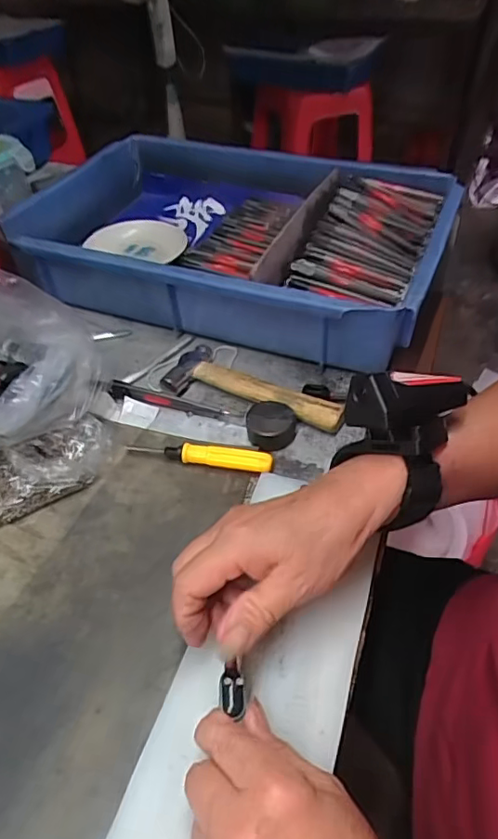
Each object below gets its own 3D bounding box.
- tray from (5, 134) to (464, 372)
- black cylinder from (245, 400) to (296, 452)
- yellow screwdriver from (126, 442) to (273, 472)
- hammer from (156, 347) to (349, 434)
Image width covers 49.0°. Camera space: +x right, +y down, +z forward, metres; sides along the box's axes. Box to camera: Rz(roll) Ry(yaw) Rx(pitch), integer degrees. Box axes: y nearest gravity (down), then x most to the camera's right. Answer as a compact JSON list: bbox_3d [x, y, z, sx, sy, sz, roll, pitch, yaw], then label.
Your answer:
[{"bbox_3d":[-0.022,-0.207,0.602,0.445,0.084,0.307,16,48,17],"label":"tray"},{"bbox_3d":[0.017,0.005,0.441,0.038,0.021,0.038,-1,46,1],"label":"black cylinder"},{"bbox_3d":[-0.038,0.027,0.421,0.111,0.019,0.012,8,46,9],"label":"yellow screwdriver"},{"bbox_3d":[0.006,-0.030,0.477,0.162,0.022,0.052,17,49,18],"label":"hammer"}]

